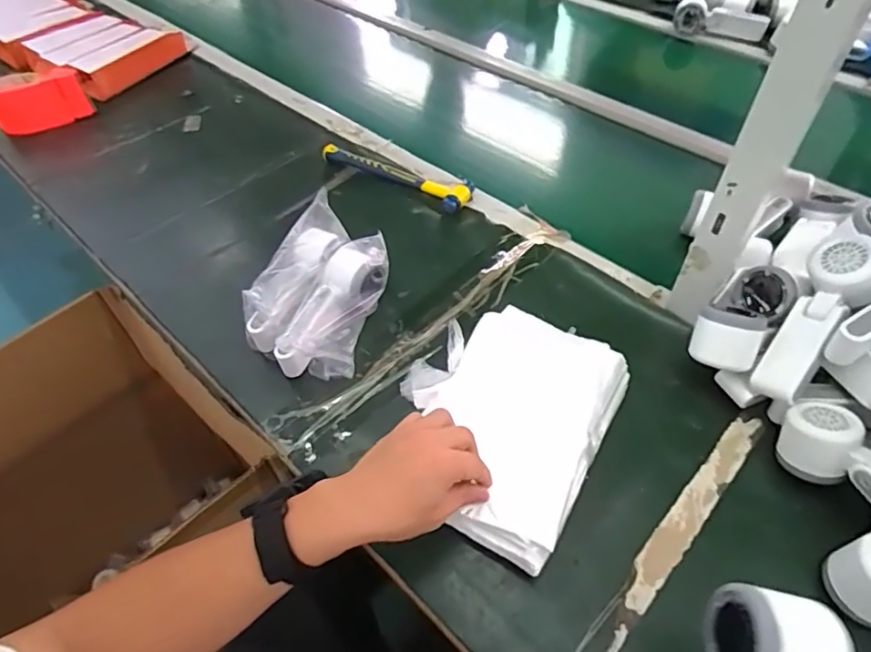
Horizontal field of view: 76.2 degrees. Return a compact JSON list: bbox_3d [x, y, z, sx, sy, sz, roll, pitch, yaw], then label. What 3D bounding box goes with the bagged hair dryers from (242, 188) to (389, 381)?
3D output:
[{"bbox_3d":[-0.131,-0.041,0.634,0.127,0.075,0.199,10,52,10],"label":"bagged hair dryers"}]

